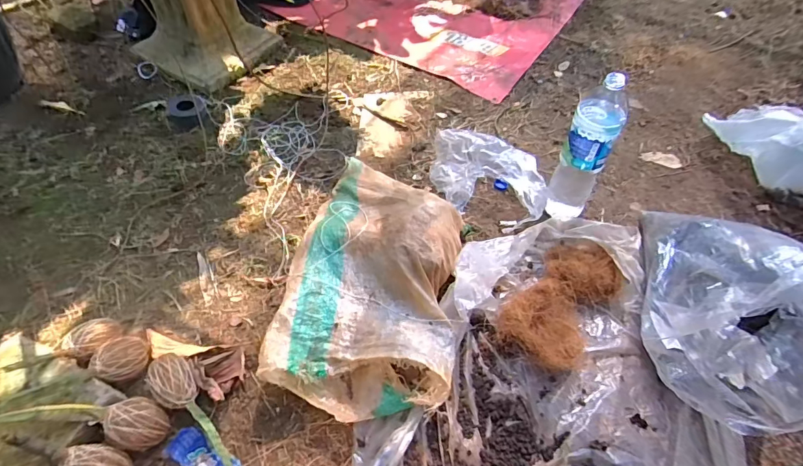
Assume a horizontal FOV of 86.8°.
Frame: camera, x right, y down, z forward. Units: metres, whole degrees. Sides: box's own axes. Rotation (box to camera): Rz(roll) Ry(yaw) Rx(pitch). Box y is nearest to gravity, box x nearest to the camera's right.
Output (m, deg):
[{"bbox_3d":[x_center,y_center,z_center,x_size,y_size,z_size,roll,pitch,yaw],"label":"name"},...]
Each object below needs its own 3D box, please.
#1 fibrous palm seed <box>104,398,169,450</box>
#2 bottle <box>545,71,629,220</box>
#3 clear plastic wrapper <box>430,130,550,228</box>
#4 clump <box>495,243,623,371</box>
[{"bbox_3d":[-0.368,0.271,0.599,0.063,0.076,0.063,1,54,-2],"label":"fibrous palm seed"},{"bbox_3d":[0.356,-0.159,0.818,0.091,0.317,0.101,25,57,15],"label":"bottle"},{"bbox_3d":[0.184,-0.120,0.903,0.248,0.103,0.155,15,55,8],"label":"clear plastic wrapper"},{"bbox_3d":[0.287,0.106,0.744,0.138,0.084,0.289,33,59,22],"label":"clump"}]

